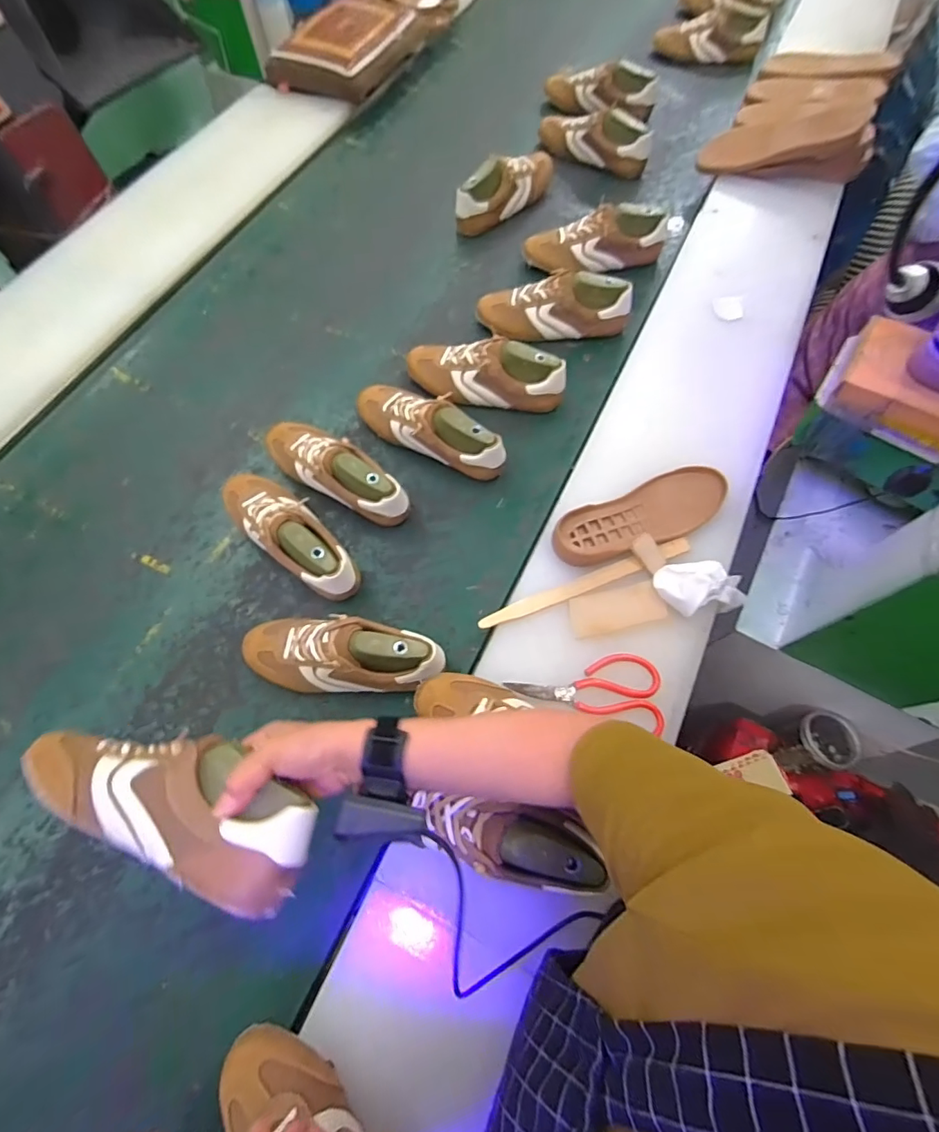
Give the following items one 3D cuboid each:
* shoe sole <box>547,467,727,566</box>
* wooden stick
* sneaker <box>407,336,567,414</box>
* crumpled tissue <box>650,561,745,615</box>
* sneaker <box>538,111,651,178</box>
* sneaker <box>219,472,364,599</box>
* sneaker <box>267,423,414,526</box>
[{"bbox_3d":[0.238,-0.072,0.694,0.260,0.024,0.089,-20,66,-8],"label":"shoe sole"},{"bbox_3d":[0.157,0.021,0.655,0.302,0.009,0.022,-20,68,-9],"label":"wooden stick"},{"bbox_3d":[0.026,-0.321,0.830,0.261,0.094,0.075,11,67,4],"label":"sneaker"},{"bbox_3d":[0.308,0.028,0.642,0.133,0.054,0.070,7,66,-15],"label":"crumpled tissue"},{"bbox_3d":[0.278,-0.955,1.135,0.259,0.099,0.078,20,67,10],"label":"sneaker"},{"bbox_3d":[-0.256,-0.049,0.718,0.257,0.094,0.084,38,71,17],"label":"sneaker"},{"bbox_3d":[-0.201,-0.148,0.762,0.275,0.095,0.083,35,71,14],"label":"sneaker"}]

